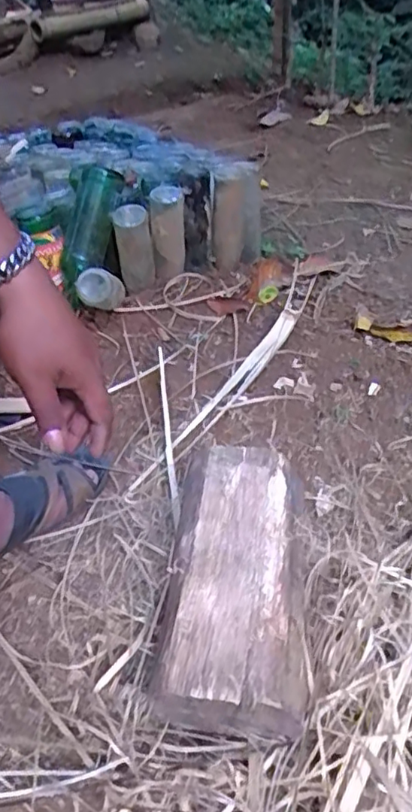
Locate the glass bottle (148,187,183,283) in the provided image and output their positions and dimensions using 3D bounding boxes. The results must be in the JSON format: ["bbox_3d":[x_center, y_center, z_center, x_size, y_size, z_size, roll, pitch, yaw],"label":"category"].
[{"bbox_3d":[-0.067,-0.307,1.067,0.067,0.162,0.059,-7,41,-2],"label":"glass bottle"}]

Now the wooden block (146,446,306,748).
[{"bbox_3d":[0.022,0.164,0.582,0.134,0.083,0.268,-1,41,6],"label":"wooden block"}]

